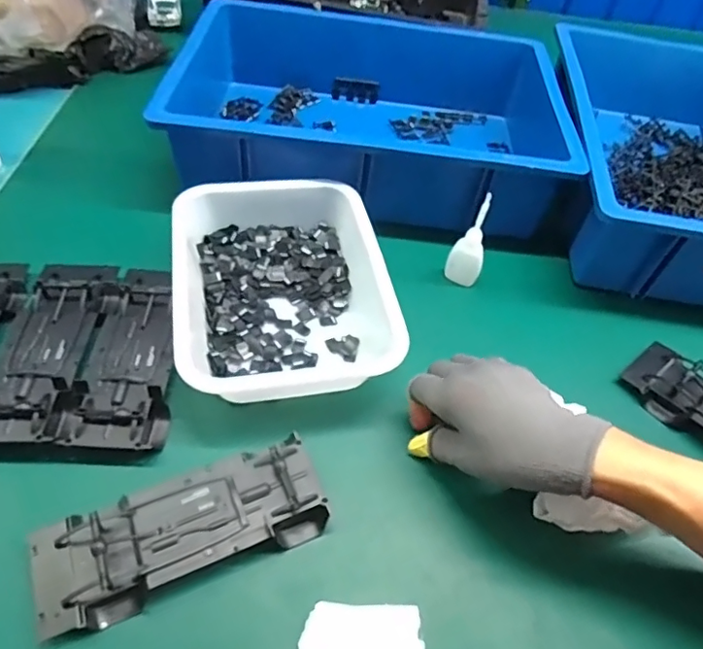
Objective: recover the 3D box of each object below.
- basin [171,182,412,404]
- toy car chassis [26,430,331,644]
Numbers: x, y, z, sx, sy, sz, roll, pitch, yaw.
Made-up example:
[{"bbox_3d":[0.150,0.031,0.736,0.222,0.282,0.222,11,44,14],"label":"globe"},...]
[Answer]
[{"bbox_3d":[-0.067,-0.037,0.520,0.185,0.063,0.231,-7,52,-11],"label":"basin"},{"bbox_3d":[-0.116,0.141,0.384,0.194,0.025,0.076,-17,55,-19],"label":"toy car chassis"}]

